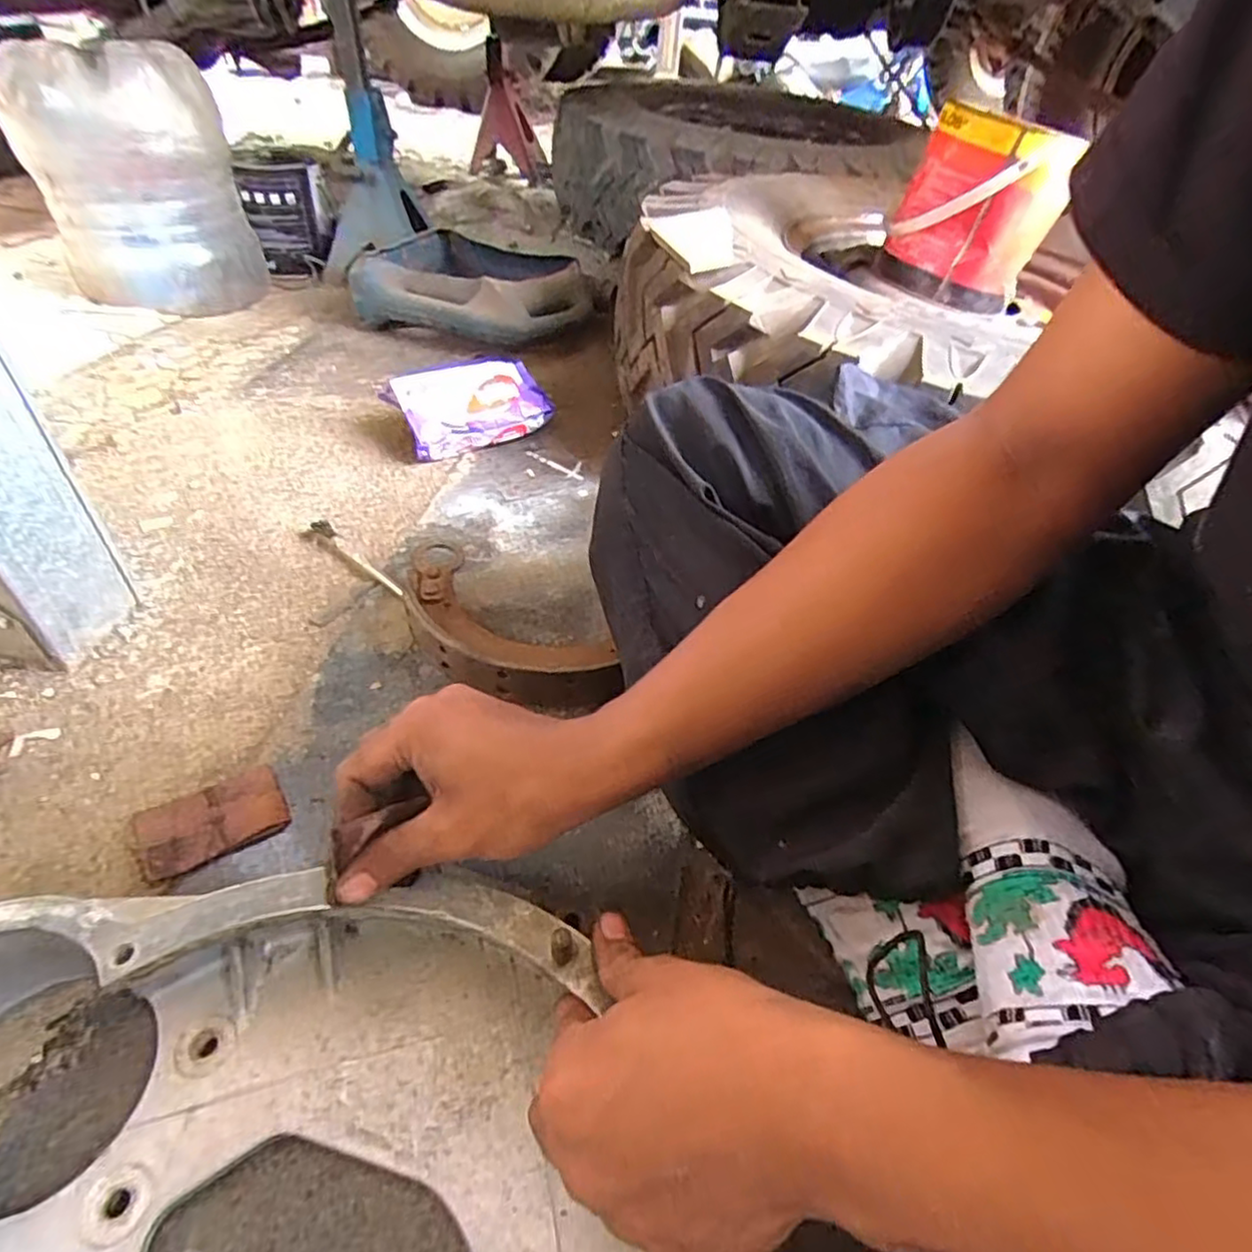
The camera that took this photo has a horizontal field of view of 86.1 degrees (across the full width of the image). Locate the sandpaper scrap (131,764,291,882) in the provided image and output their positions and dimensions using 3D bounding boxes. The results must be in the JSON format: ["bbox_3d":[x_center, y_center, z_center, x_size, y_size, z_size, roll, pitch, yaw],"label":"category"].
[{"bbox_3d":[-0.252,0.118,0.409,0.077,0.005,0.052,-23,52,-27],"label":"sandpaper scrap"}]

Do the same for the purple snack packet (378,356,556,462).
[{"bbox_3d":[-0.163,-0.238,0.725,0.165,0.078,0.073,-23,52,-27],"label":"purple snack packet"}]

